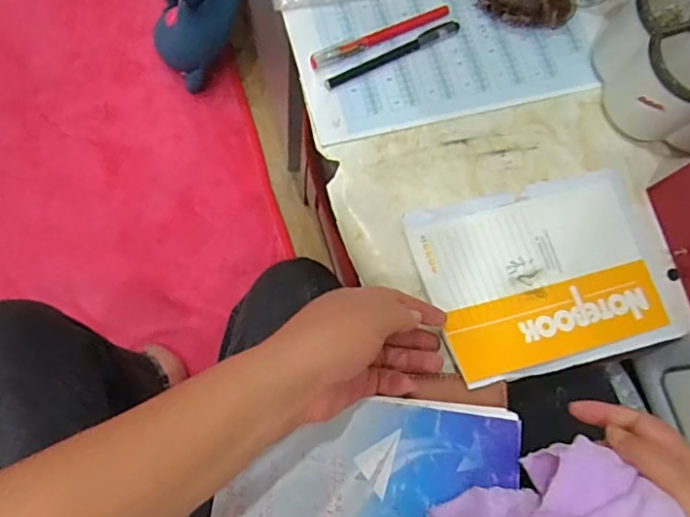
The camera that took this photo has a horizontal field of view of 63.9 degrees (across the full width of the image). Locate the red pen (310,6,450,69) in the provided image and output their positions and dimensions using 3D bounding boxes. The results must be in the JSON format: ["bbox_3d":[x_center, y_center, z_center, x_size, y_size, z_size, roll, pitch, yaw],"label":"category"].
[{"bbox_3d":[0.032,-0.205,0.509,0.140,0.008,0.016,-26,79,-12],"label":"red pen"}]

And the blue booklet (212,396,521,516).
[{"bbox_3d":[0.016,0.170,0.381,0.200,0.008,0.143,7,74,1],"label":"blue booklet"}]

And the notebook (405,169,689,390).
[{"bbox_3d":[0.175,0.012,0.470,0.209,0.015,0.154,-12,73,-11],"label":"notebook"}]

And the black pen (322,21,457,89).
[{"bbox_3d":[0.044,-0.188,0.508,0.139,0.007,0.012,-27,79,-12],"label":"black pen"}]

